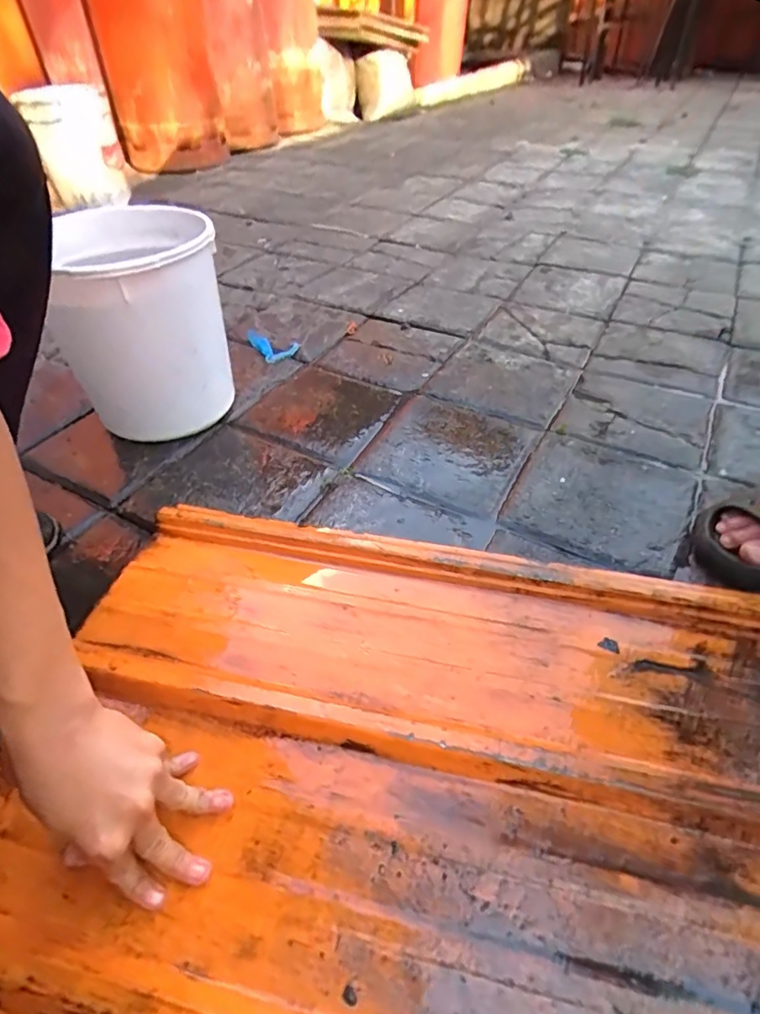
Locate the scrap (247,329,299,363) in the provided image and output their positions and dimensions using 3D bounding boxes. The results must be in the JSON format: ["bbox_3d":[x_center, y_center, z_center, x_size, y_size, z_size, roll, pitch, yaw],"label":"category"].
[{"bbox_3d":[-0.201,-0.301,0.955,0.069,0.016,0.106,-30,50,-25],"label":"scrap"}]

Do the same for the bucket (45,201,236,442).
[{"bbox_3d":[-0.318,-0.246,0.721,0.198,0.253,0.226,-11,44,-7],"label":"bucket"}]

